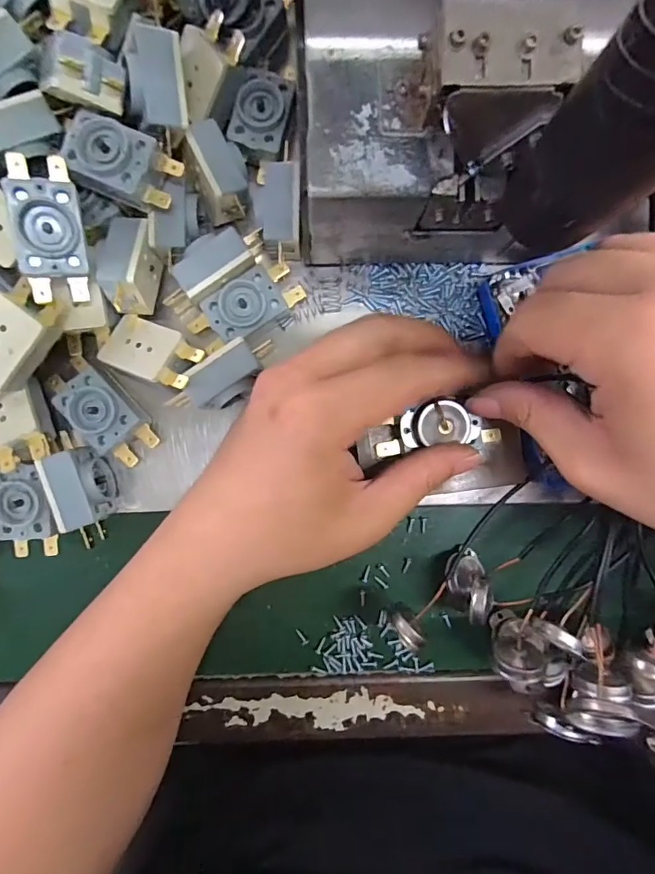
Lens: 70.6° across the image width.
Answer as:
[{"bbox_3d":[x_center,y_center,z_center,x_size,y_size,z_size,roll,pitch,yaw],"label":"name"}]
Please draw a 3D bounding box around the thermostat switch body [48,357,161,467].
[{"bbox_3d":[-0.111,-0.013,0.229,0.026,0.018,0.057,-38,93,1],"label":"thermostat switch body"}]

